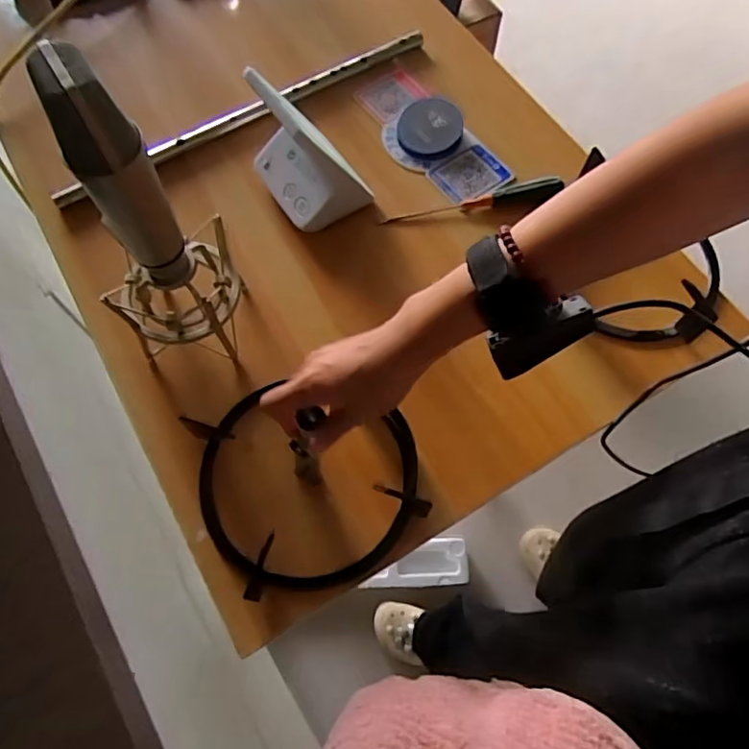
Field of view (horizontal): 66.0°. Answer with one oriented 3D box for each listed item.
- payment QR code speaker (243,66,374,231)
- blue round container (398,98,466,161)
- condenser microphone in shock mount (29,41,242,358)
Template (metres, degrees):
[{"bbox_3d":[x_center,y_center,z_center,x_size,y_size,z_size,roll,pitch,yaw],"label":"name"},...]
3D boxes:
[{"bbox_3d":[-0.069,-0.242,0.610,0.096,0.140,0.113,-31,70,-14],"label":"payment QR code speaker"},{"bbox_3d":[0.068,-0.298,0.702,0.075,0.024,0.079,0,66,-2],"label":"blue round container"},{"bbox_3d":[-0.180,-0.115,0.461,0.099,0.302,0.098,-7,67,-5],"label":"condenser microphone in shock mount"}]

